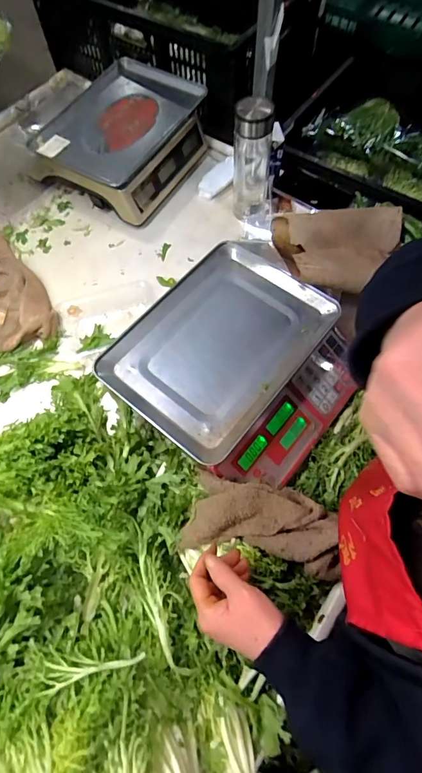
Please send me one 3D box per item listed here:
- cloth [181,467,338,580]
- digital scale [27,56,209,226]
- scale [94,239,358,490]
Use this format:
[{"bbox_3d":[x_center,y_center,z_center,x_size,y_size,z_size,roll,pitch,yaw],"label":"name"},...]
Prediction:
[{"bbox_3d":[0.069,0.178,0.526,0.200,0.045,0.102,8,66,6],"label":"cloth"},{"bbox_3d":[-0.183,-0.518,0.855,0.253,0.133,0.325,27,69,13],"label":"digital scale"},{"bbox_3d":[0.050,-0.033,0.629,0.313,0.113,0.339,37,71,17],"label":"scale"}]

